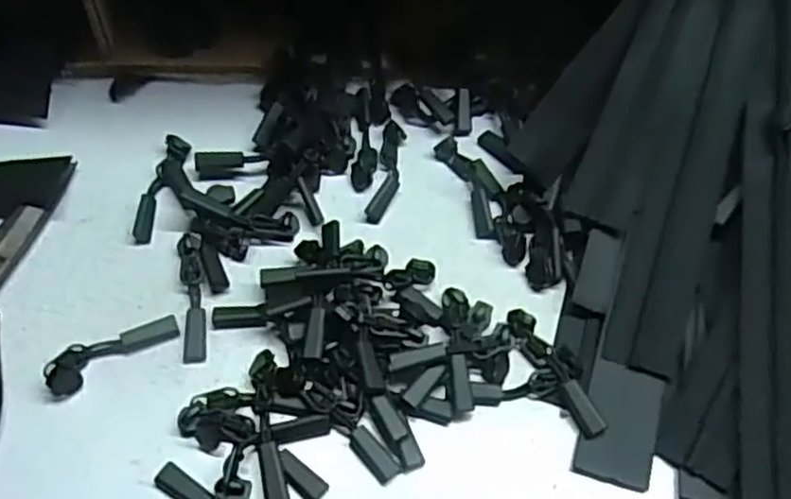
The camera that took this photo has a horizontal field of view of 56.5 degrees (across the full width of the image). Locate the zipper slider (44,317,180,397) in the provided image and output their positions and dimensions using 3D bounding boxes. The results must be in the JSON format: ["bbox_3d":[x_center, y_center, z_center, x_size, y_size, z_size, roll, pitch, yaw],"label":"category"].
[{"bbox_3d":[-0.120,0.042,0.311,0.055,0.007,0.017,-30,64,-20],"label":"zipper slider"}]

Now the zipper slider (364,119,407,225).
[{"bbox_3d":[-0.004,-0.041,0.371,0.013,0.007,0.063,10,58,3],"label":"zipper slider"}]

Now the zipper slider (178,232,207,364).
[{"bbox_3d":[-0.090,0.021,0.328,0.011,0.006,0.062,-7,59,-8],"label":"zipper slider"}]

